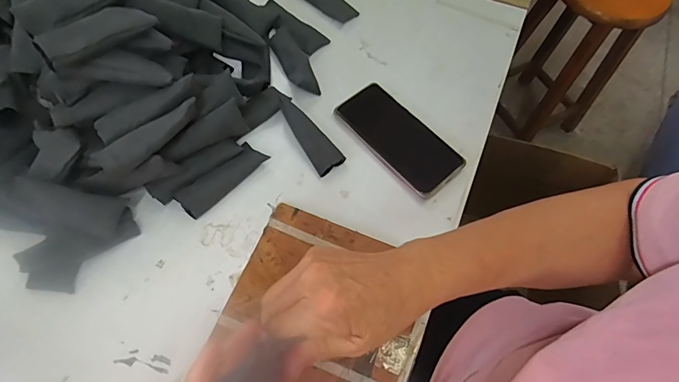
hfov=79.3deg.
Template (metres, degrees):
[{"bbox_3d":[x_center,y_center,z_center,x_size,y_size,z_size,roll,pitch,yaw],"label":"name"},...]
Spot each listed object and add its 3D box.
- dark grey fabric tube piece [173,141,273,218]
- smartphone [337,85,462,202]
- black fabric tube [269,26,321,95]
[{"bbox_3d":[-0.132,-0.014,0.464,0.033,0.018,0.104,39,69,16],"label":"dark grey fabric tube piece"},{"bbox_3d":[0.072,-0.067,0.500,0.074,0.014,0.160,-38,71,-18],"label":"smartphone"},{"bbox_3d":[-0.058,-0.169,0.535,0.035,0.021,0.101,-24,67,-13],"label":"black fabric tube"}]

